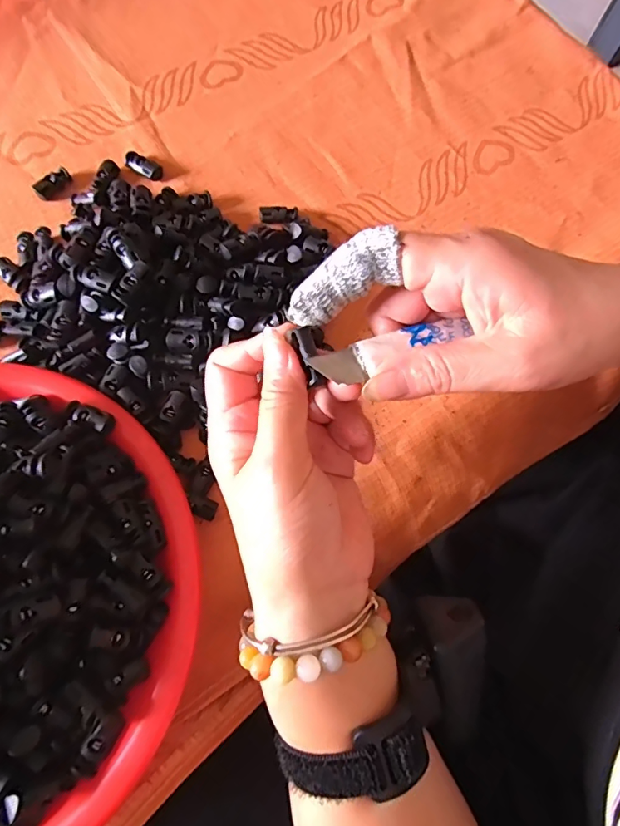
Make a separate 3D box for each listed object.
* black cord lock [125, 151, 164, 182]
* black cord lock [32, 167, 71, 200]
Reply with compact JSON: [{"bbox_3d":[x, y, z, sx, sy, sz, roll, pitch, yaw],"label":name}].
[{"bbox_3d":[-0.123,-0.184,0.350,0.031,0.007,0.015,29,75,7],"label":"black cord lock"},{"bbox_3d":[-0.186,-0.166,0.343,0.012,0.011,0.028,36,76,9],"label":"black cord lock"}]

